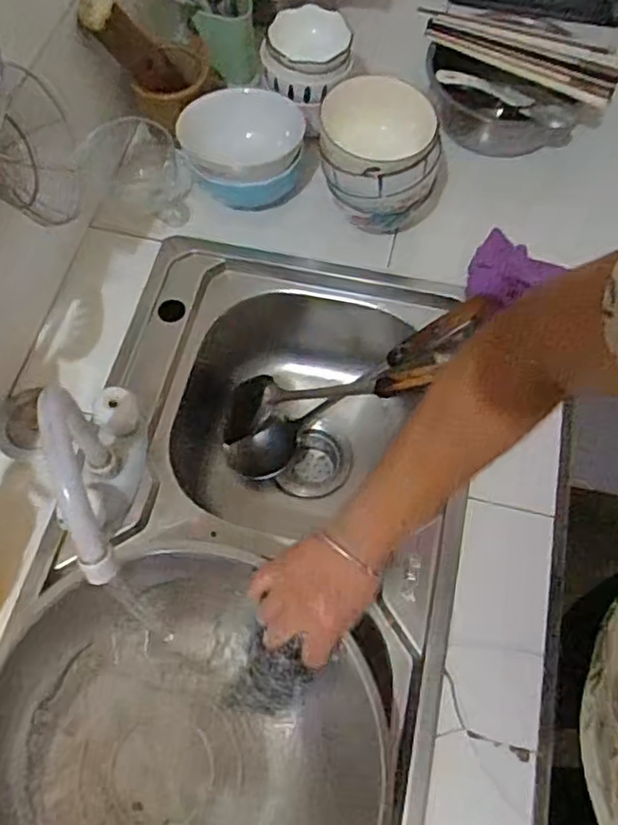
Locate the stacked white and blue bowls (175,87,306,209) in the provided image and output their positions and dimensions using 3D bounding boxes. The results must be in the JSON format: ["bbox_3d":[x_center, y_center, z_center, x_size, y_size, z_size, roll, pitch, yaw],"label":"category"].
[{"bbox_3d":[-0.072,-0.307,0.789,0.148,0.092,0.120,-22,66,-9],"label":"stacked white and blue bowls"}]

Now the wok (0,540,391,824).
[{"bbox_3d":[-0.099,0.275,0.545,0.347,0.090,0.347,11,53,-15],"label":"wok"}]

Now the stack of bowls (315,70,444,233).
[{"bbox_3d":[0.078,-0.279,0.732,0.129,0.118,0.114,1,65,2],"label":"stack of bowls"}]

